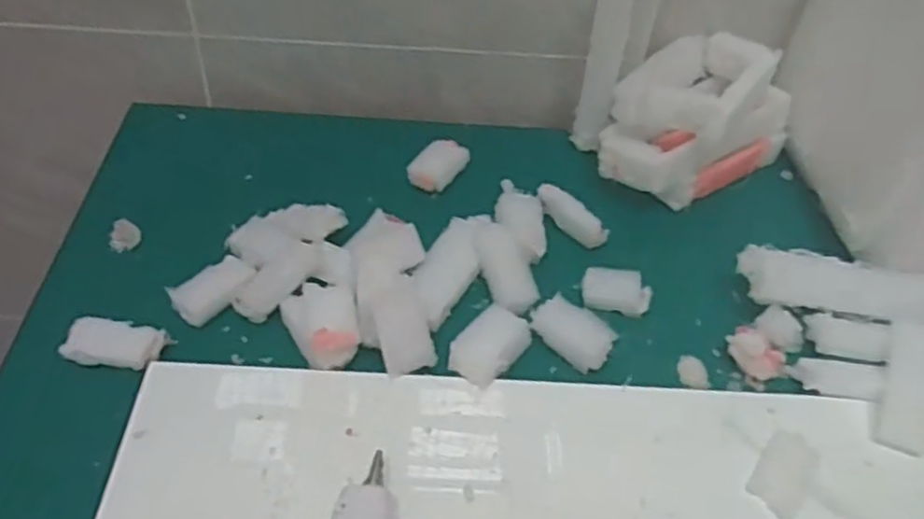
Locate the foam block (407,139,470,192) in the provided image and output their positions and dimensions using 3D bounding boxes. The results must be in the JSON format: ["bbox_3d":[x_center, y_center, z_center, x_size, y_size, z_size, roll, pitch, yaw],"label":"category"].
[{"bbox_3d":[-0.019,-0.078,0.607,0.030,0.017,0.058,26,50,17],"label":"foam block"}]

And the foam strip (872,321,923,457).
[{"bbox_3d":[0.285,0.078,0.473,0.031,0.009,0.089,19,67,12],"label":"foam strip"}]

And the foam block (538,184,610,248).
[{"bbox_3d":[0.084,-0.034,0.570,0.062,0.019,0.016,43,56,11],"label":"foam block"}]

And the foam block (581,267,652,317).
[{"bbox_3d":[0.110,0.024,0.529,0.048,0.019,0.028,10,47,3],"label":"foam block"}]

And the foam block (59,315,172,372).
[{"bbox_3d":[-0.218,0.053,0.464,0.058,0.009,0.034,11,47,4],"label":"foam block"}]

